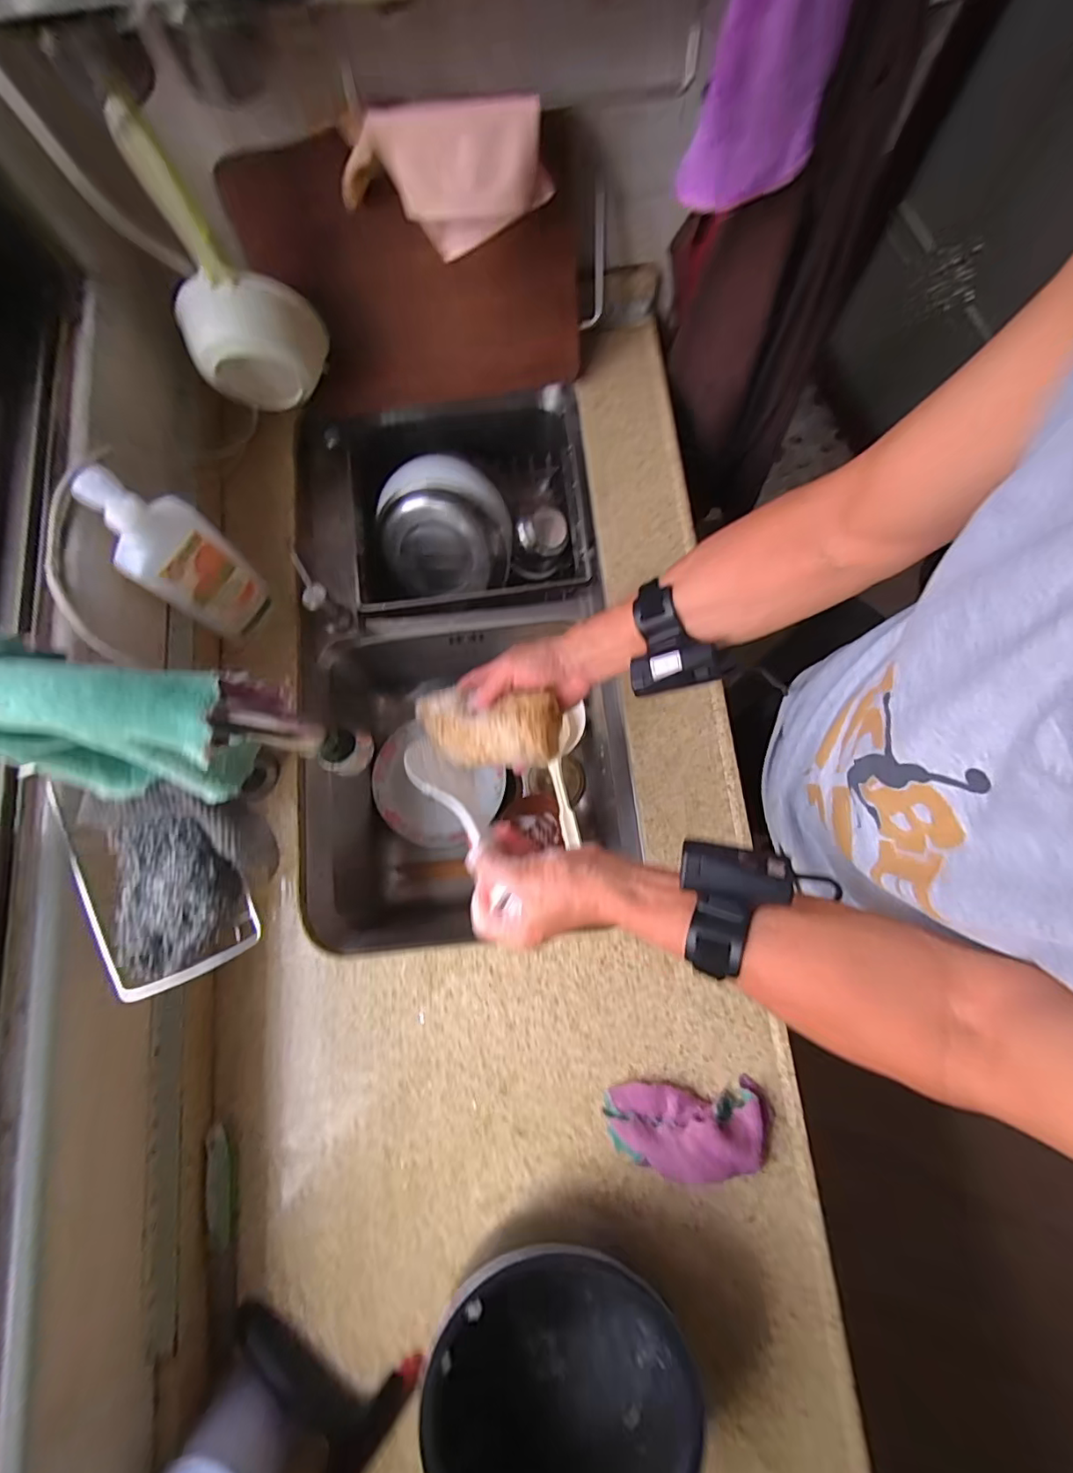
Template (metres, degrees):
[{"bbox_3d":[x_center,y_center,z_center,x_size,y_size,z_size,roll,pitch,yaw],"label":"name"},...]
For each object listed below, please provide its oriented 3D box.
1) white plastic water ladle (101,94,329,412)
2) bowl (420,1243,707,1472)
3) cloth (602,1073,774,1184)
[{"bbox_3d":[-0.314,-0.446,0.533,0.118,0.238,0.095,13,78,4],"label":"white plastic water ladle"},{"bbox_3d":[0.018,0.503,0.444,0.192,0.131,0.197,0,78,1],"label":"bowl"},{"bbox_3d":[0.150,0.376,0.520,0.158,0.037,0.077,-3,78,0],"label":"cloth"}]

